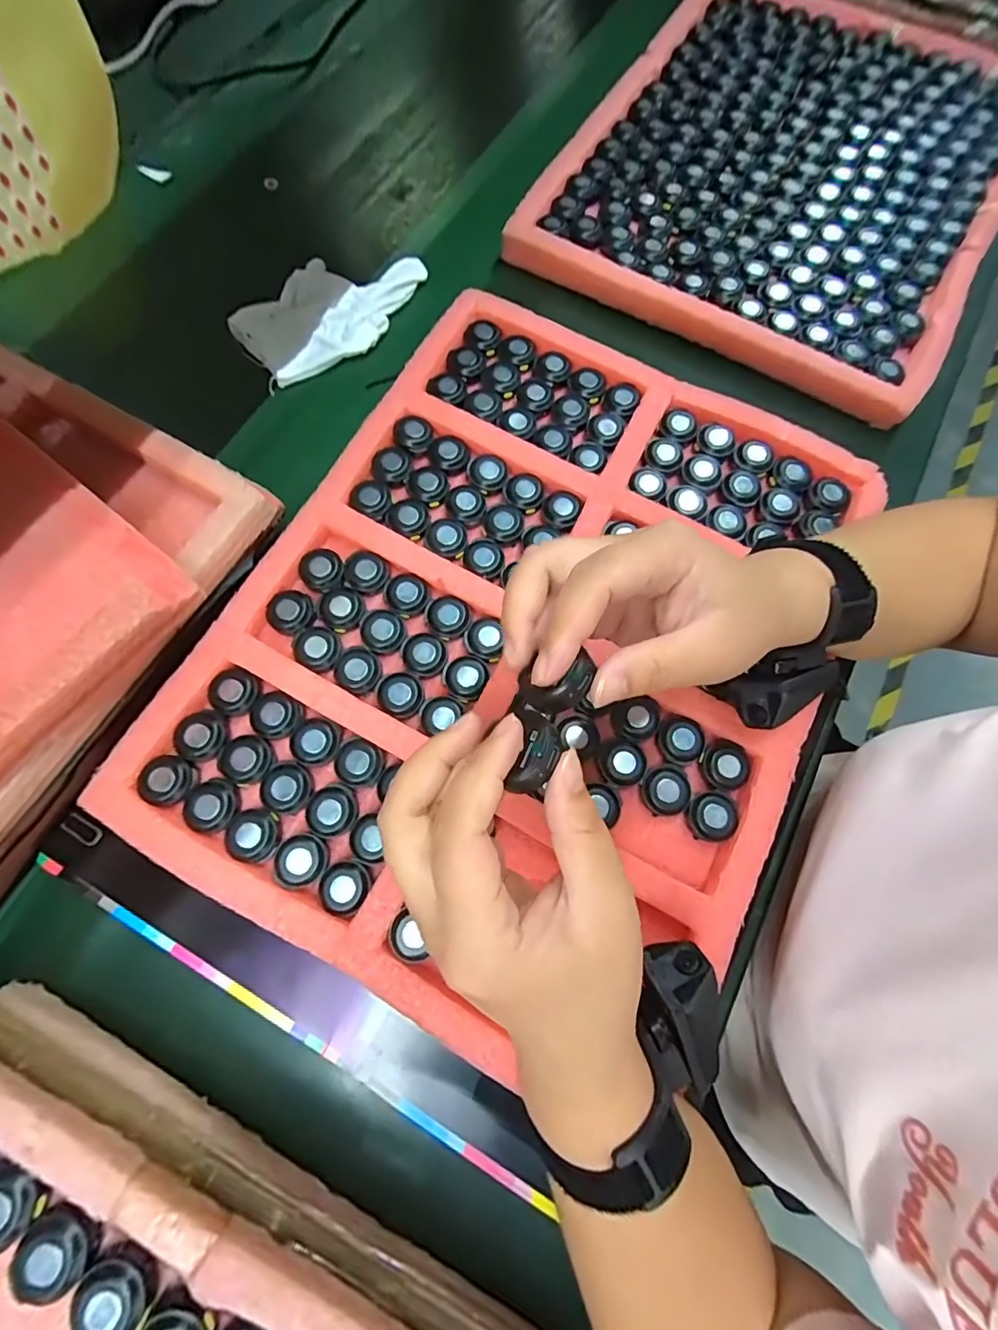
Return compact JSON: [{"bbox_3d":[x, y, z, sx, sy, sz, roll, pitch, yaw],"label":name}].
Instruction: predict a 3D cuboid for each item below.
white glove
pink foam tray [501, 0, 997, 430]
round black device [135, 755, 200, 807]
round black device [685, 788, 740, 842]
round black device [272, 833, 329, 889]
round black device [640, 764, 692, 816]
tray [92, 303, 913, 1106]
[{"bbox_3d":[-0.145,-0.311,0.439,0.096,0.029,0.162,37,75,13],"label":"white glove"},{"bbox_3d":[0.294,-0.503,0.486,0.391,0.036,0.527,29,75,7],"label":"pink foam tray"},{"bbox_3d":[-0.196,0.069,0.293,0.027,0.012,0.028,1,73,-2],"label":"round black device"},{"bbox_3d":[0.130,0.091,0.300,0.030,0.013,0.027,-24,76,-9],"label":"round black device"},{"bbox_3d":[-0.114,0.113,0.283,0.029,0.009,0.027,0,70,1],"label":"round black device"},{"bbox_3d":[0.102,0.077,0.304,0.030,0.009,0.029,1,73,-2],"label":"round black device"},{"bbox_3d":[0.026,-0.027,0.331,0.353,0.044,0.454,27,74,6],"label":"tray"}]

